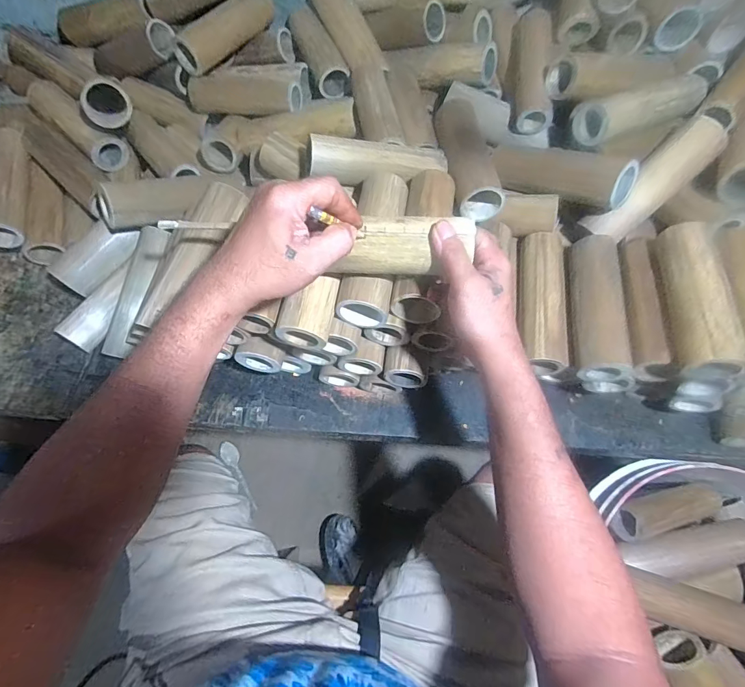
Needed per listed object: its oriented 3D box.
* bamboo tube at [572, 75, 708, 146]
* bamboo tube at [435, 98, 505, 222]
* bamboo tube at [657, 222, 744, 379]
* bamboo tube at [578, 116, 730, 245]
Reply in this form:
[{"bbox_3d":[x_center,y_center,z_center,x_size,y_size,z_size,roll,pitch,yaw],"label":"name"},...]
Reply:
[{"bbox_3d":[0.351,-0.307,0.522,0.191,0.043,0.056,-24,67,-13],"label":"bamboo tube"},{"bbox_3d":[0.123,-0.243,0.525,0.059,0.045,0.175,-6,65,-5],"label":"bamboo tube"},{"bbox_3d":[0.361,-0.050,0.452,0.053,0.063,0.183,6,64,1],"label":"bamboo tube"},{"bbox_3d":[0.355,-0.200,0.516,0.176,0.054,0.055,-45,71,10],"label":"bamboo tube"}]

